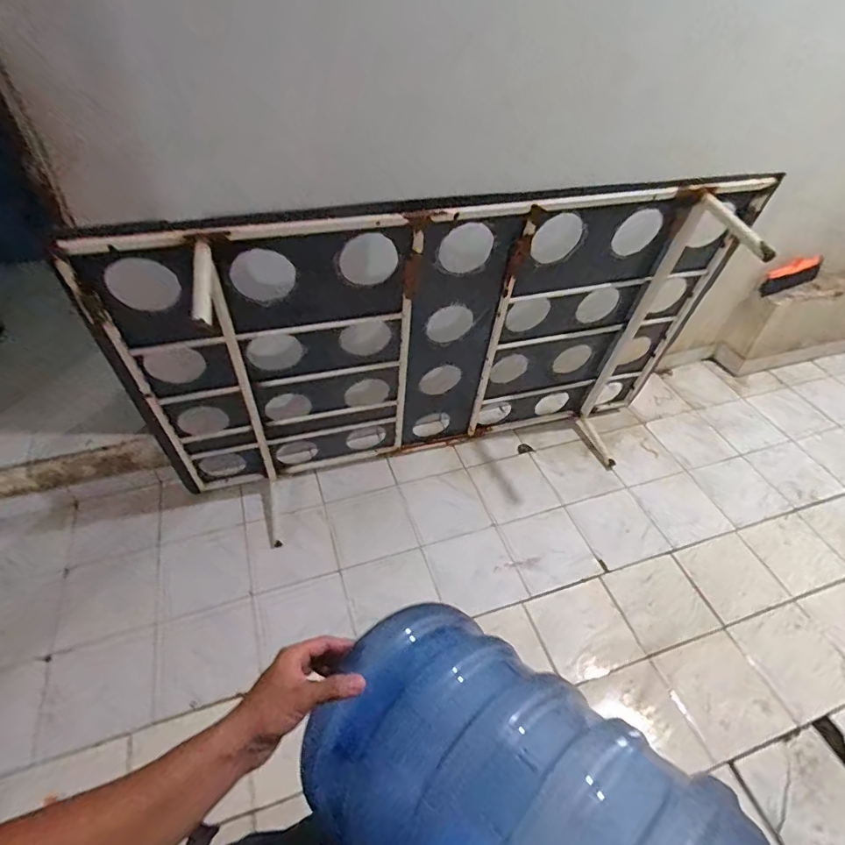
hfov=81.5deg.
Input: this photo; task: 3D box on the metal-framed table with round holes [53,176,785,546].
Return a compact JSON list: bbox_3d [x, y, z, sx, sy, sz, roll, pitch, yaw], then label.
[{"bbox_3d":[0.119,-0.176,1.590,1.930,1.047,0.364,-11,47,-13],"label":"metal-framed table with round holes"}]

